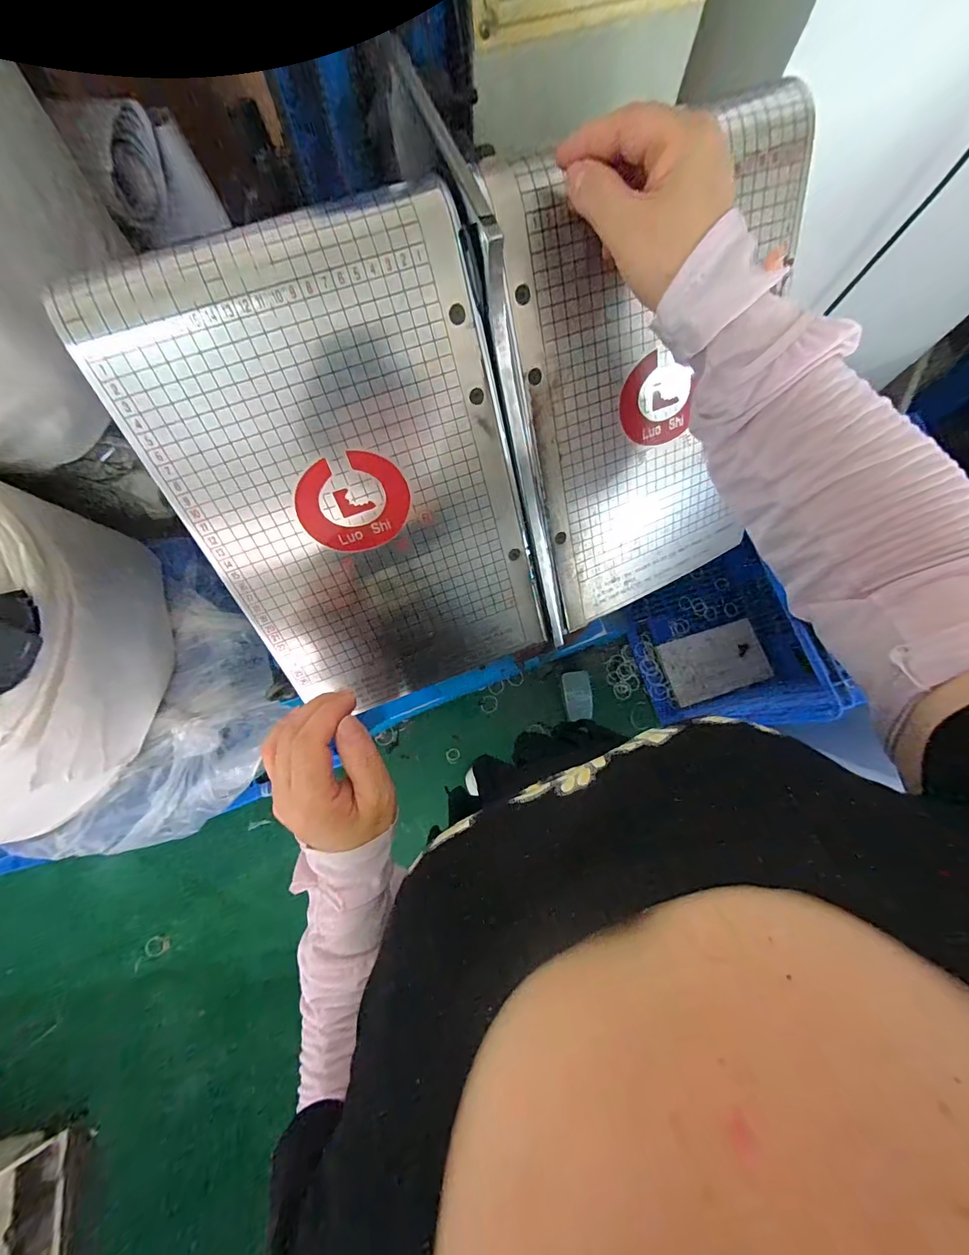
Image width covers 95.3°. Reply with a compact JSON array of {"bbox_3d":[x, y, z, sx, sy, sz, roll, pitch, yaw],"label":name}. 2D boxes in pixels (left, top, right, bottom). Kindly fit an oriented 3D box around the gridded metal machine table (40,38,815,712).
[{"bbox_3d":[0.016,-0.129,0.356,0.463,0.345,0.014,-20,34,-6],"label":"gridded metal machine table"}]

